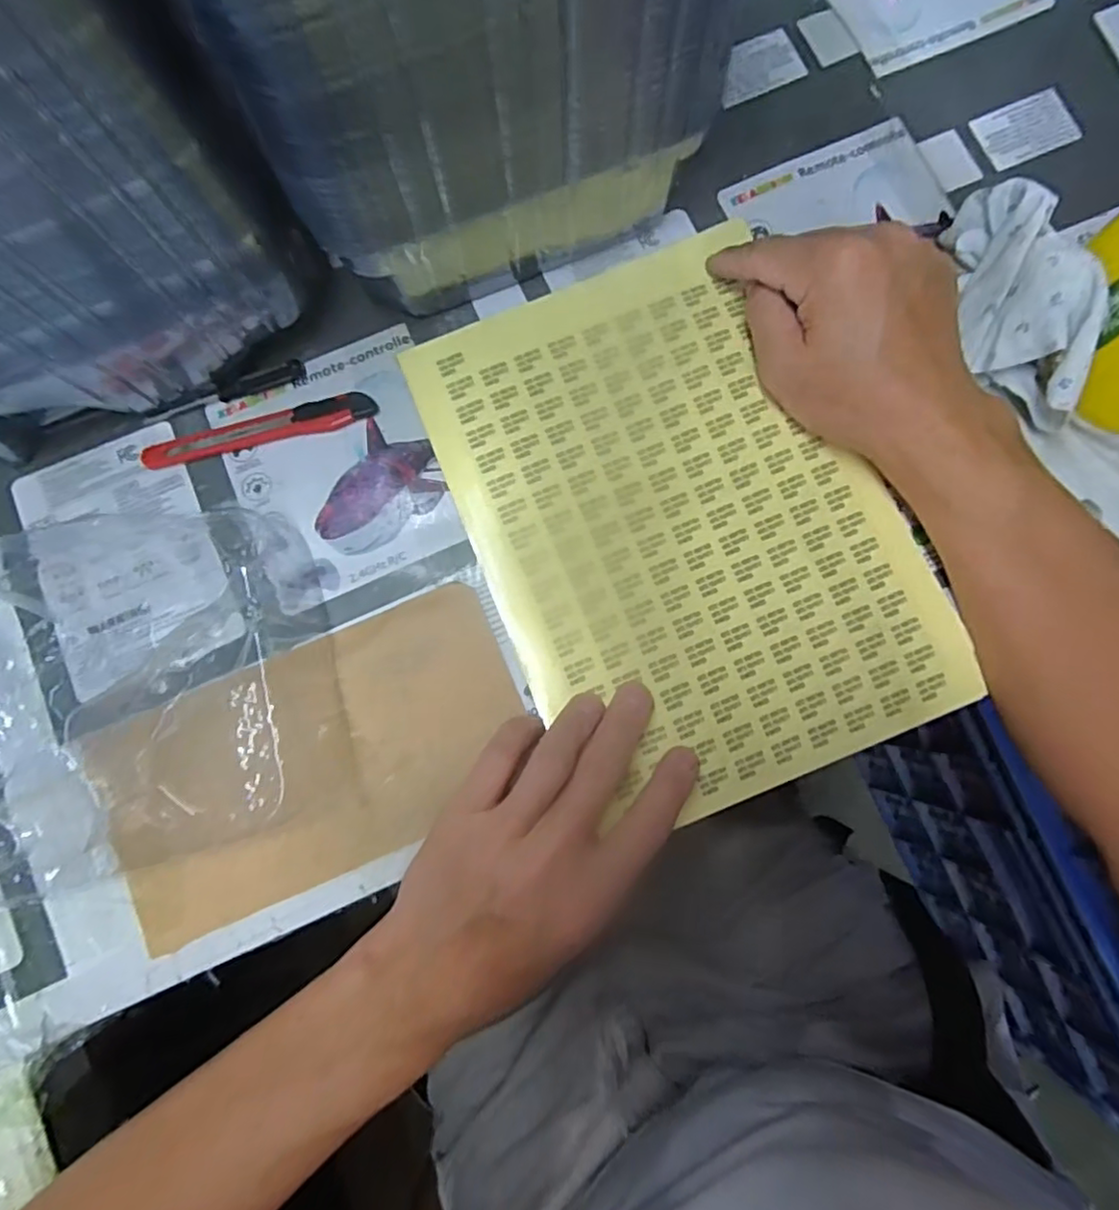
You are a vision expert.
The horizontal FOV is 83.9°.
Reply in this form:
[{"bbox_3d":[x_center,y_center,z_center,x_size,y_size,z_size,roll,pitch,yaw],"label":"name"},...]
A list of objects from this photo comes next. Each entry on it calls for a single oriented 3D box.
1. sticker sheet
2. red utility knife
[{"bbox_3d":[0.063,-0.045,0.325,0.205,0.006,0.283,-22,82,-3],"label":"sticker sheet"},{"bbox_3d":[-0.160,-0.094,0.333,0.123,0.007,0.016,-14,82,-2],"label":"red utility knife"}]

